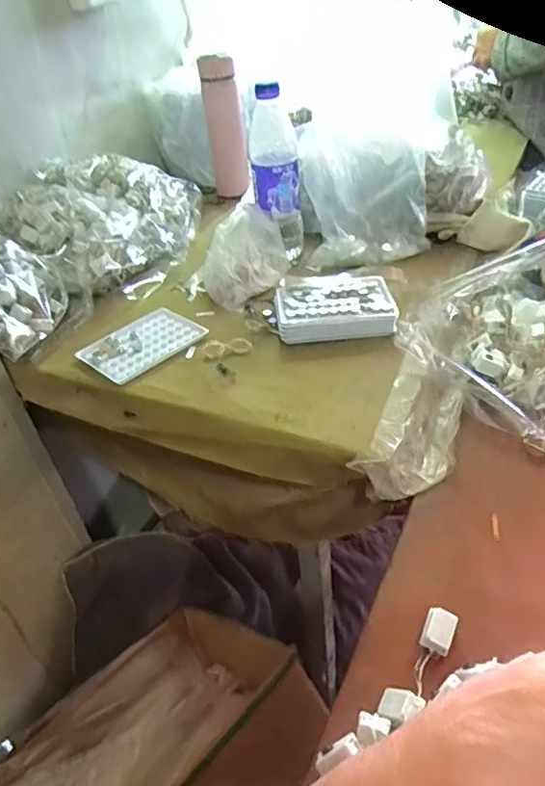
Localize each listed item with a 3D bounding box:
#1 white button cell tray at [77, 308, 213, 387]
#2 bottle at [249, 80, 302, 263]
[{"bbox_3d":[-0.155,-0.062,0.680,0.131,0.011,0.099,-33,45,-28],"label":"white button cell tray"},{"bbox_3d":[0.004,-0.298,0.783,0.065,0.213,0.055,3,40,12],"label":"bottle"}]

